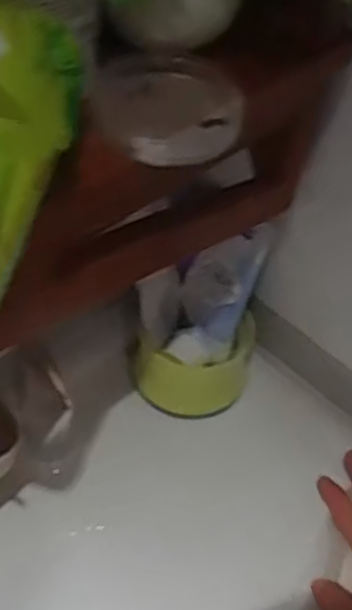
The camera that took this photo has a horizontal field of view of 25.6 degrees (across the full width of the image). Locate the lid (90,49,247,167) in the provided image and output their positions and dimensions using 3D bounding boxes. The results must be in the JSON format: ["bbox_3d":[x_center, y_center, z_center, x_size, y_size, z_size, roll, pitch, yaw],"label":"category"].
[{"bbox_3d":[-0.004,-0.101,0.382,0.072,0.016,0.078,3,49,-4],"label":"lid"}]

